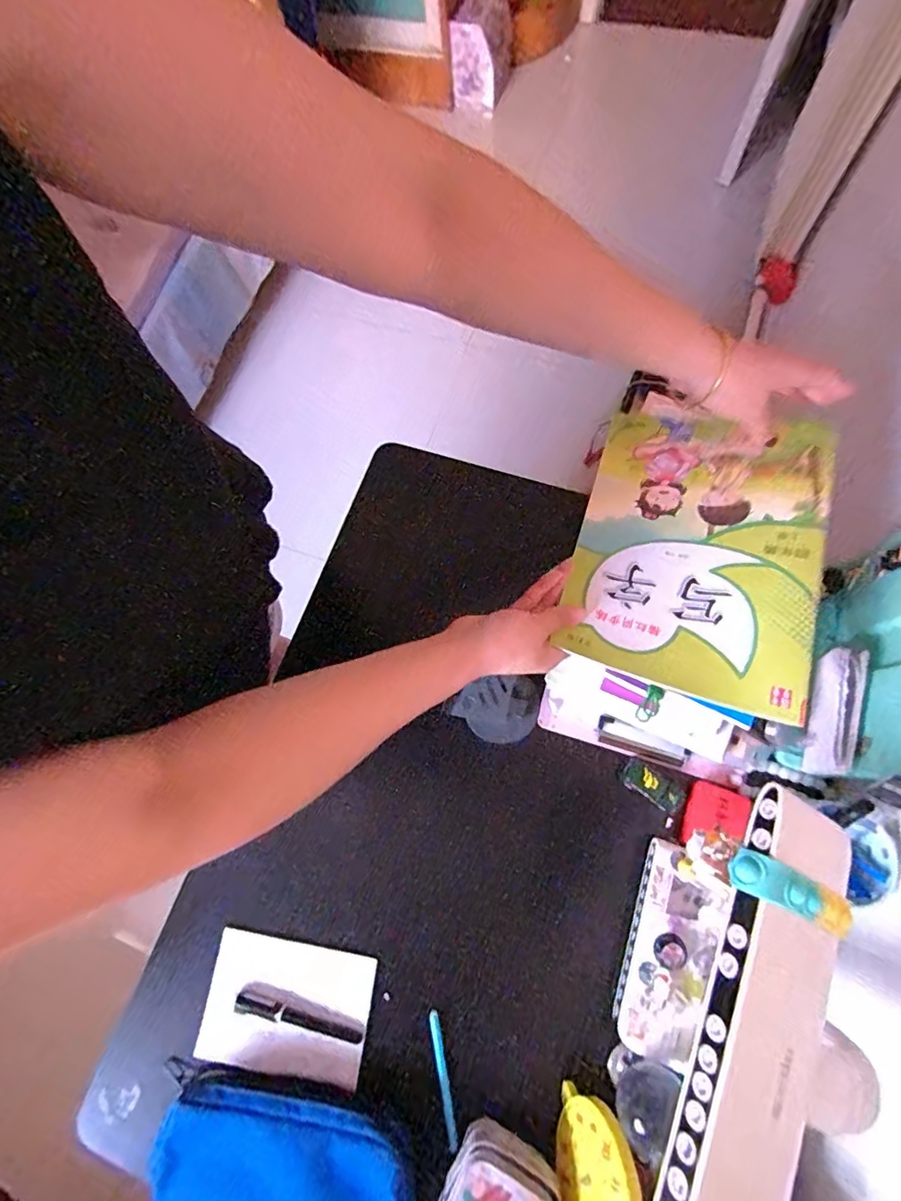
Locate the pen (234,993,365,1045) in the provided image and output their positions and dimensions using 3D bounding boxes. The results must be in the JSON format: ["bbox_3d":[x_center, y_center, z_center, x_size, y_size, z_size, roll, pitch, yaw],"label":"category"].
[{"bbox_3d":[-0.144,0.398,0.495,0.124,0.009,0.015,11,75,8],"label":"pen"}]

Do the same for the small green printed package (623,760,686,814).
[{"bbox_3d":[0.206,0.186,0.518,0.061,0.012,0.029,31,78,13],"label":"small green printed package"}]

